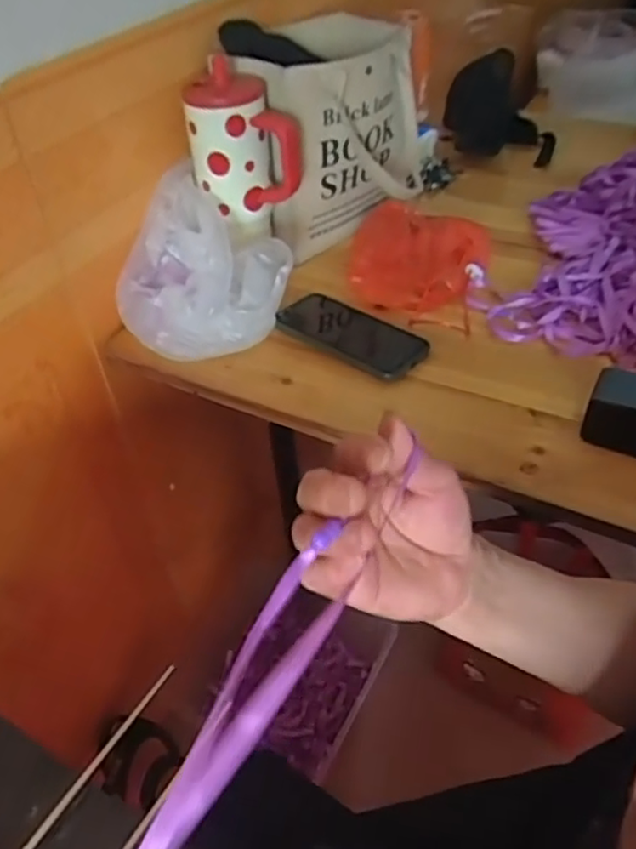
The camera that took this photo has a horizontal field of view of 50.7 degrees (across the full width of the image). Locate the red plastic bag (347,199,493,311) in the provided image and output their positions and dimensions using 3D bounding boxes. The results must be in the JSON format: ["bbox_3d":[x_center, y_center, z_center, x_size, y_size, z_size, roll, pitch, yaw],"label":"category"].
[{"bbox_3d":[0.112,-0.203,0.796,0.149,0.041,0.179,20,49,23],"label":"red plastic bag"}]

